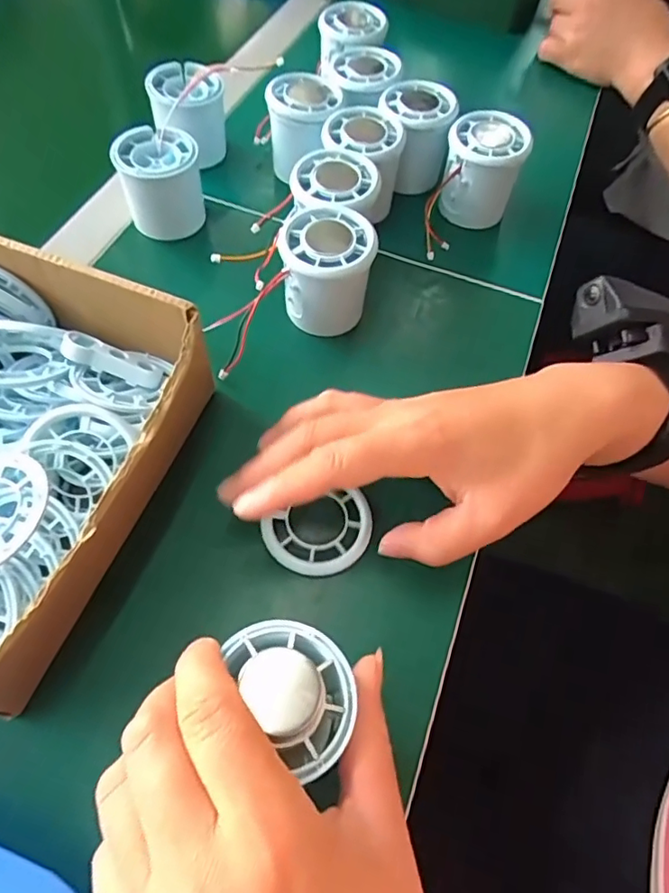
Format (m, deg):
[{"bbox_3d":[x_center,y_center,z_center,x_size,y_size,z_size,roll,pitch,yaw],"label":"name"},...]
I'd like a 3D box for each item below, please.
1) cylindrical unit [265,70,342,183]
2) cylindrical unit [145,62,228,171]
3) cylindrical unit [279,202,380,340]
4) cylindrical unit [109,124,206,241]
[{"bbox_3d":[-0.023,-0.241,0.412,0.050,0.055,0.047,1,61,-2],"label":"cylindrical unit"},{"bbox_3d":[-0.114,-0.254,0.421,0.053,0.055,0.046,-24,64,-15],"label":"cylindrical unit"},{"bbox_3d":[-0.005,-0.110,0.345,0.054,0.064,0.058,1,61,-2],"label":"cylindrical unit"},{"bbox_3d":[-0.119,-0.181,0.380,0.054,0.052,0.053,-22,64,-14],"label":"cylindrical unit"}]

